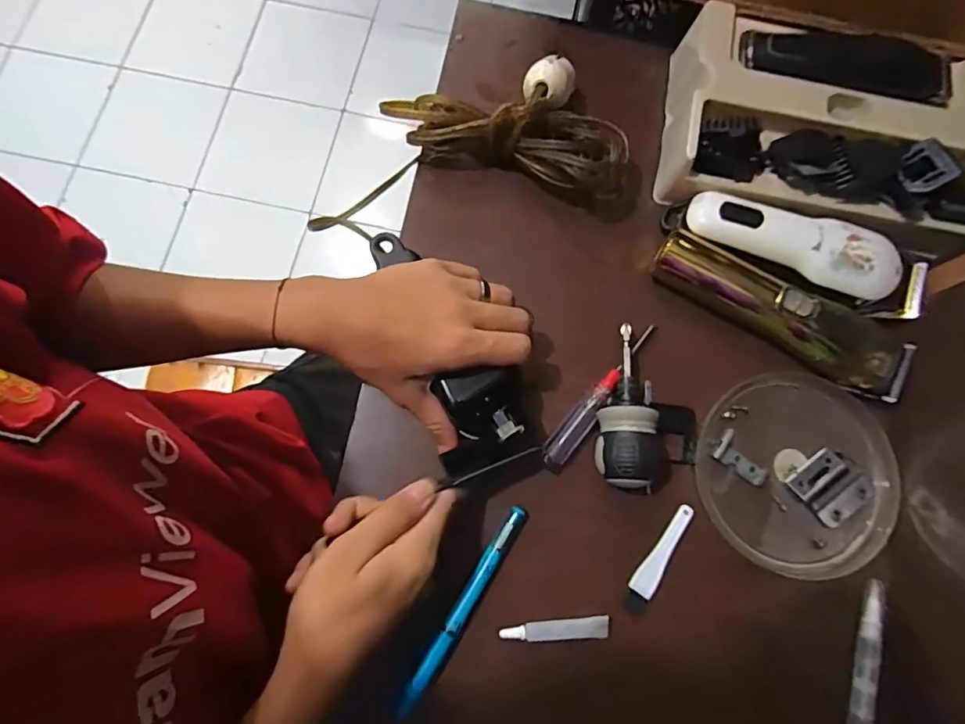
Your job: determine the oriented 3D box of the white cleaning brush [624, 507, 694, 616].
[{"bbox_3d":[0.116,0.128,0.336,0.015,0.004,0.078,34,78,7],"label":"white cleaning brush"}]

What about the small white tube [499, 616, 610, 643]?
[{"bbox_3d":[0.046,0.168,0.322,0.068,0.004,0.013,-2,76,-2],"label":"small white tube"}]

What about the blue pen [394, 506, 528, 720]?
[{"bbox_3d":[-0.011,0.153,0.322,0.012,0.015,0.137,32,78,7],"label":"blue pen"}]

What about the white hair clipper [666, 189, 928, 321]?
[{"bbox_3d":[0.226,-0.077,0.368,0.183,0.040,0.057,15,76,3],"label":"white hair clipper"}]

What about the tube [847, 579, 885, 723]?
[{"bbox_3d":[0.239,0.186,0.317,0.013,0.009,0.096,21,77,4],"label":"tube"}]

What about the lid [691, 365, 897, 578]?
[{"bbox_3d":[0.211,0.073,0.346,0.126,0.008,0.131,0,76,-1],"label":"lid"}]

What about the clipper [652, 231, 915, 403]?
[{"bbox_3d":[0.207,-0.033,0.359,0.181,0.038,0.041,28,77,6],"label":"clipper"}]

